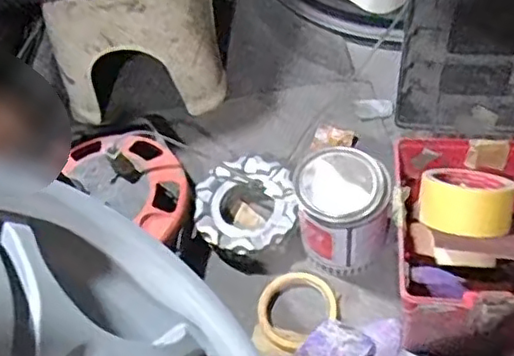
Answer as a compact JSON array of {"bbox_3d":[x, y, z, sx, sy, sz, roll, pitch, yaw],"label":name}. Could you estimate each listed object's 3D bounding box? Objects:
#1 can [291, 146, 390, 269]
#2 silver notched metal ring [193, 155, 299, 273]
[{"bbox_3d":[0.098,0.036,0.728,0.106,0.119,0.092,7,56,10],"label":"can"},{"bbox_3d":[-0.014,0.044,0.799,0.123,0.065,0.132,-3,55,4],"label":"silver notched metal ring"}]

